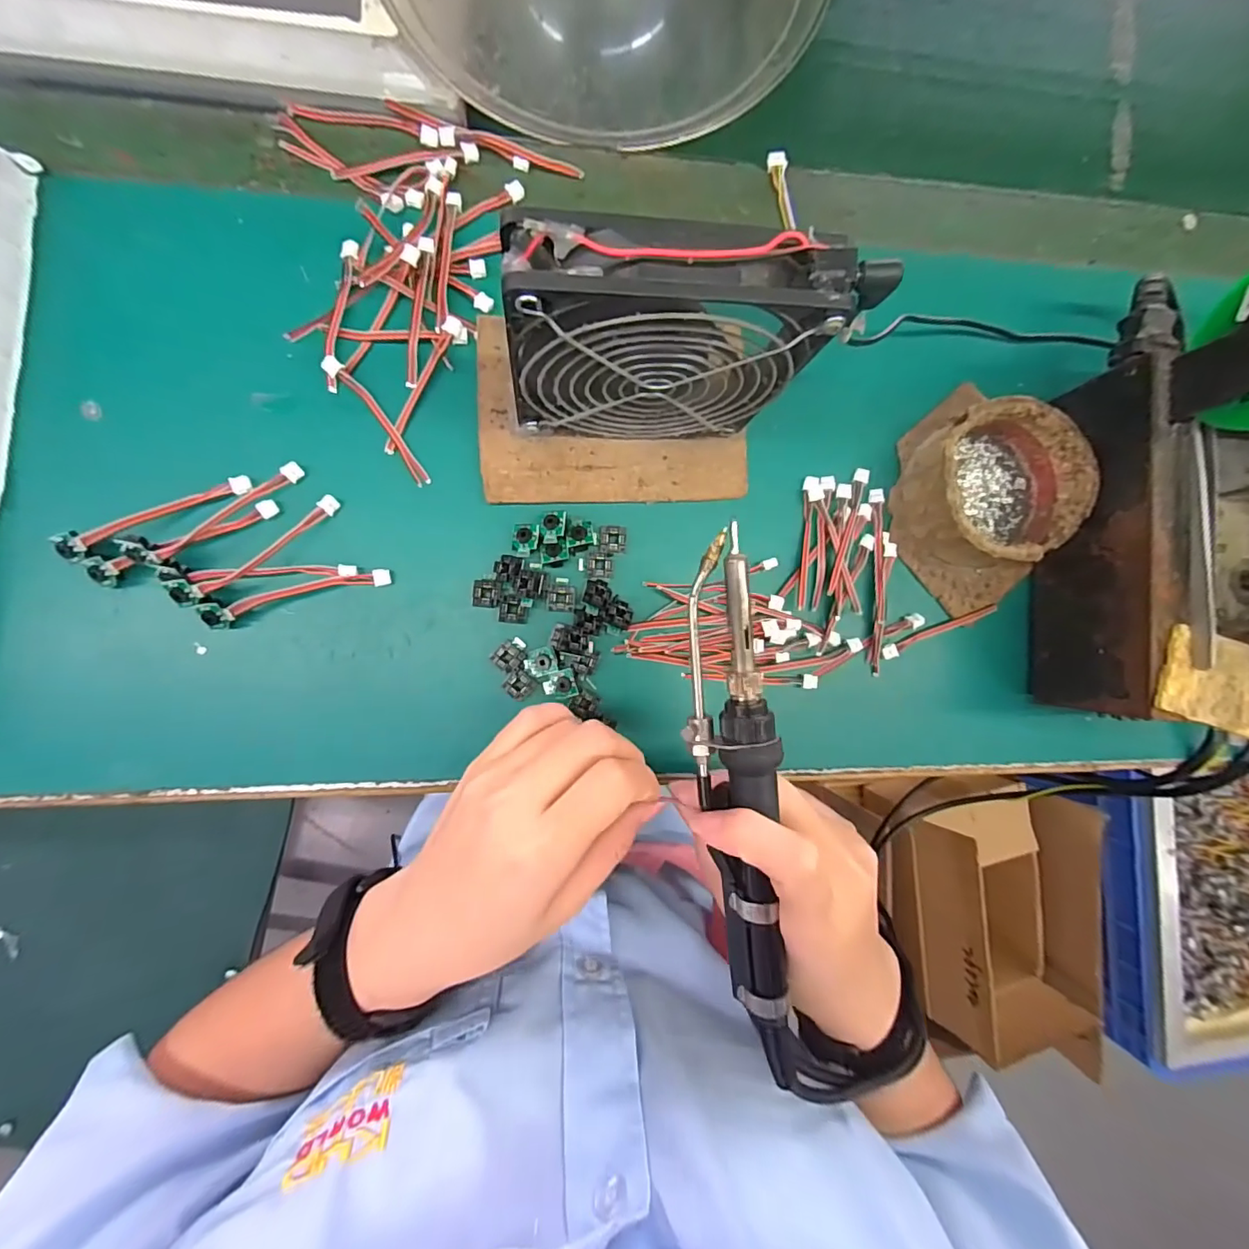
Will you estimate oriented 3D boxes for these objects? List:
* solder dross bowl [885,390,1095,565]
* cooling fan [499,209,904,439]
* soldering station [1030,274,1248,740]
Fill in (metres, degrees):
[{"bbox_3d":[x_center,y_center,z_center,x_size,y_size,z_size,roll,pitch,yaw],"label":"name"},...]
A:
[{"bbox_3d":[0.202,-0.075,0.293,0.083,0.040,0.080,0,89,-7],"label":"solder dross bowl"},{"bbox_3d":[0.016,-0.113,0.227,0.122,0.132,0.027,-3,90,-7],"label":"cooling fan"},{"bbox_3d":[0.299,-0.061,0.263,0.100,0.127,0.222,1,89,-7],"label":"soldering station"}]

